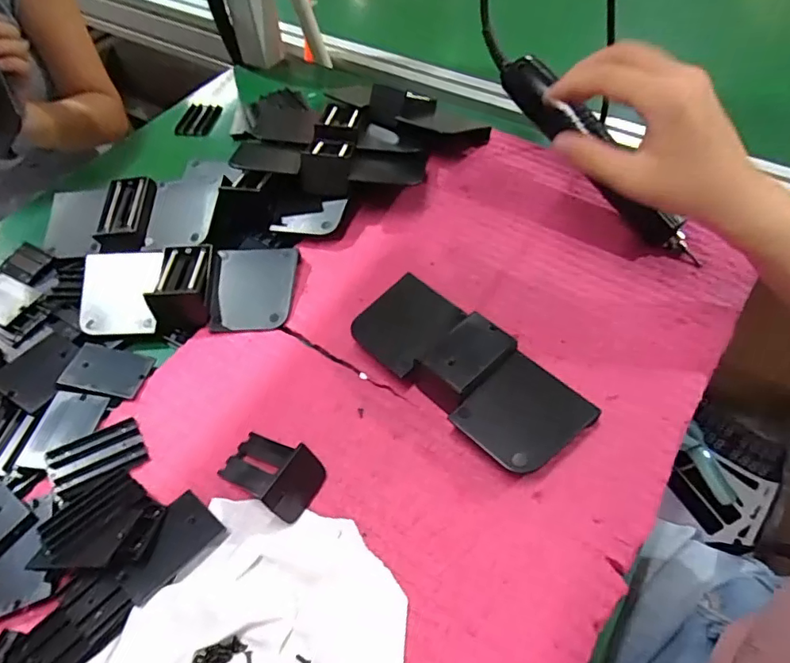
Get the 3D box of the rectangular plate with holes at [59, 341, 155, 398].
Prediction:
[{"bbox_3d":[-0.206,0.026,0.375,0.056,0.004,0.037,9,56,9],"label":"rectangular plate with holes"}]

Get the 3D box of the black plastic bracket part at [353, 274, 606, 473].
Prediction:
[{"bbox_3d":[0.045,0.025,0.348,0.069,0.031,0.159,-40,62,-22],"label":"black plastic bracket part"}]

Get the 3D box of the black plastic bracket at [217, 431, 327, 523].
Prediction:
[{"bbox_3d":[-0.075,0.081,0.315,0.062,0.020,0.038,27,61,20],"label":"black plastic bracket"}]

